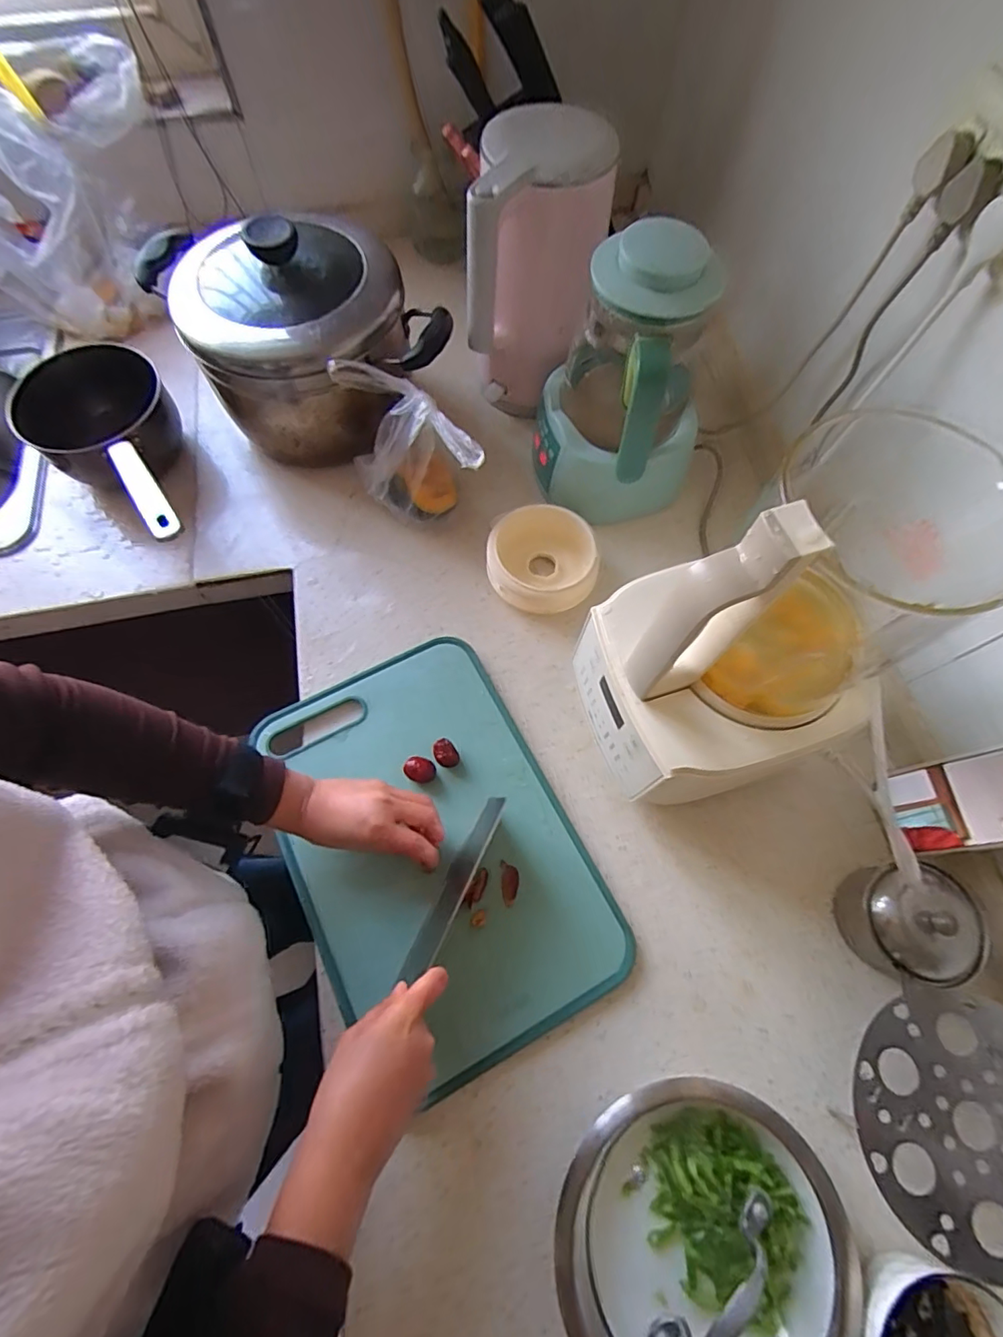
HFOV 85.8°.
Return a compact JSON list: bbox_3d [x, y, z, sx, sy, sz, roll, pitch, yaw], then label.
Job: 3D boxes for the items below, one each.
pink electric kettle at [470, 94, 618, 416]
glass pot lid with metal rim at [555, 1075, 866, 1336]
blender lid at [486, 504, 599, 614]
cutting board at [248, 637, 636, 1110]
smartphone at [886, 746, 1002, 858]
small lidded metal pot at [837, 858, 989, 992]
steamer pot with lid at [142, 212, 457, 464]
[{"bbox_3d":[0.042,-0.423,0.593,0.121,0.253,0.156,11,68,4],"label":"pink electric kettle"},{"bbox_3d":[0.145,0.408,0.373,0.202,0.078,0.194,0,68,0],"label":"glass pot lid with metal rim"},{"bbox_3d":[0.043,-0.119,0.596,0.120,0.042,0.120,0,68,0],"label":"blender lid"},{"bbox_3d":[-0.064,0.156,0.494,0.239,0.024,0.359,-26,70,-11],"label":"cutting board"},{"bbox_3d":[0.397,0.110,0.448,0.008,0.136,0.075,0,66,-23],"label":"smartphone"},{"bbox_3d":[0.342,0.211,0.451,0.083,0.071,0.089,-9,68,-4],"label":"small lidded metal pot"},{"bbox_3d":[-0.220,-0.375,0.623,0.259,0.203,0.283,-27,70,-11],"label":"steamer pot with lid"}]

